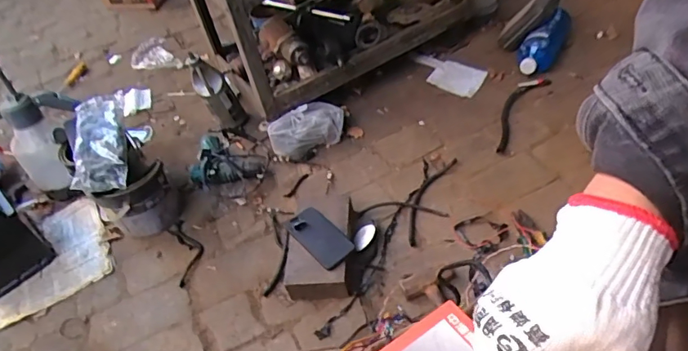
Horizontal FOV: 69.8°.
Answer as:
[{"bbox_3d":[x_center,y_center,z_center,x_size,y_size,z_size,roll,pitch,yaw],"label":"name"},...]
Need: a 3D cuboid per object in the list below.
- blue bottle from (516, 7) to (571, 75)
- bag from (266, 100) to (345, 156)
[{"bbox_3d":[0.555,-0.378,1.348,0.089,0.092,0.281,26,56,27],"label":"blue bottle"},{"bbox_3d":[-0.084,-0.116,1.222,0.197,0.117,0.069,-31,51,-20],"label":"bag"}]

